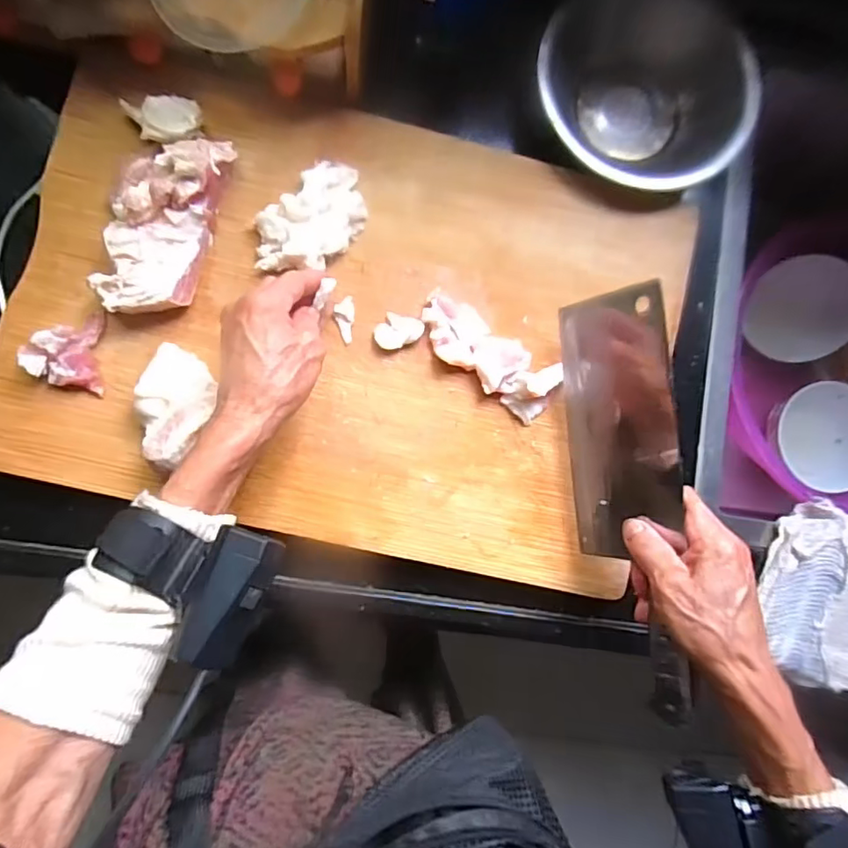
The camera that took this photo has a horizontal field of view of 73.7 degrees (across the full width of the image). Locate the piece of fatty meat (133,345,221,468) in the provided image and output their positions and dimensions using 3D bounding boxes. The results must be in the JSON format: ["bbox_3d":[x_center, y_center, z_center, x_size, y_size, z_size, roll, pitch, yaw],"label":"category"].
[{"bbox_3d":[-0.173,-0.014,0.400,0.051,0.045,0.085,0,87,-6],"label":"piece of fatty meat"}]

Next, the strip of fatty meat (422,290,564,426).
[{"bbox_3d":[0.048,-0.053,0.433,0.117,0.023,0.046,35,81,-3],"label":"strip of fatty meat"}]

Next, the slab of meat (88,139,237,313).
[{"bbox_3d":[-0.190,-0.145,0.409,0.064,0.037,0.137,17,85,-5],"label":"slab of meat"}]

